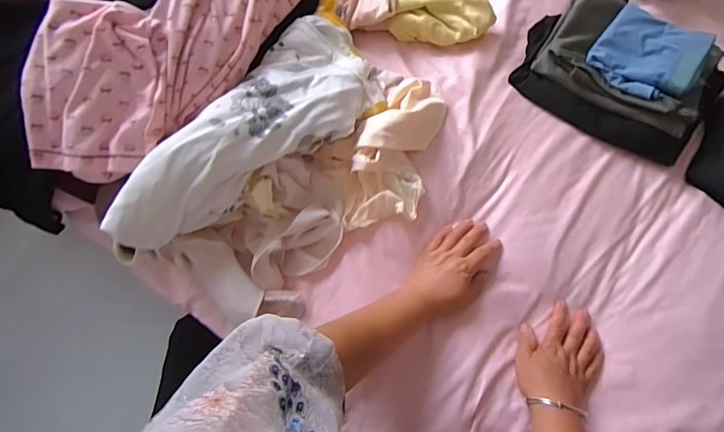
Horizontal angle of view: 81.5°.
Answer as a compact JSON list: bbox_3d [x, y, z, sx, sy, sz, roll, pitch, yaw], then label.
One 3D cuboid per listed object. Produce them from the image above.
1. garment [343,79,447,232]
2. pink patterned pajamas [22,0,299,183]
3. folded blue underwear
[{"bbox_3d":[0.048,-0.094,0.613,0.111,0.052,0.248,16,74,5],"label":"garment"},{"bbox_3d":[-0.251,-0.270,0.556,0.218,0.139,0.481,20,74,6],"label":"pink patterned pajamas"},{"bbox_3d":[0.425,-0.240,0.620,0.143,0.036,0.129,38,77,10],"label":"folded blue underwear"}]

